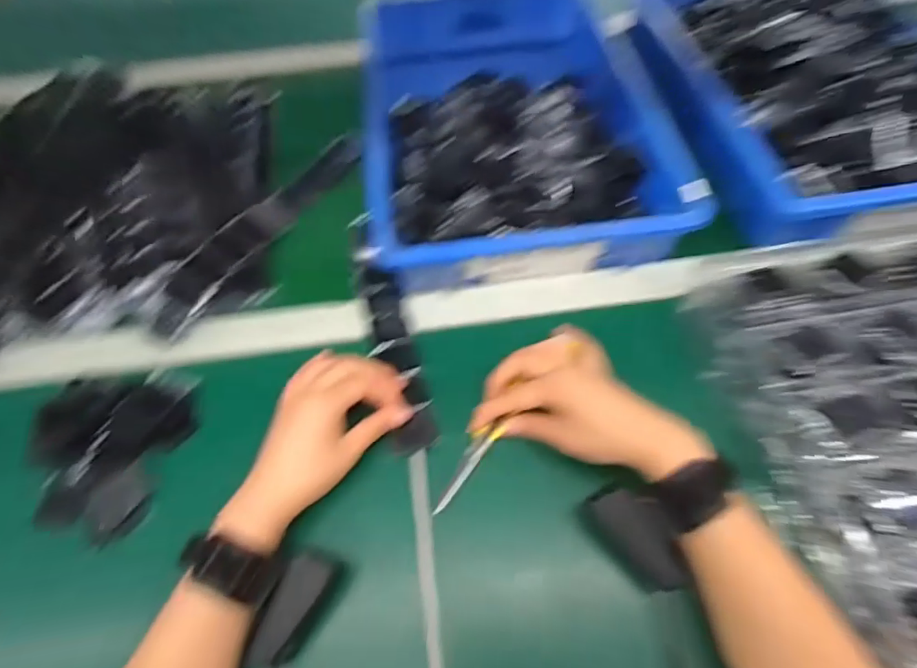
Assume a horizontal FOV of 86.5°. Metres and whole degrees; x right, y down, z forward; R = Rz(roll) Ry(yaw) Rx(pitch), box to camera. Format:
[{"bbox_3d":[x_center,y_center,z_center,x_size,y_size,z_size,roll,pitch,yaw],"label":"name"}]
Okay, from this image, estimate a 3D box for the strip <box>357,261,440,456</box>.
[{"bbox_3d":[-0.057,0.013,0.435,0.040,0.018,0.190,-16,60,-8],"label":"strip"}]

